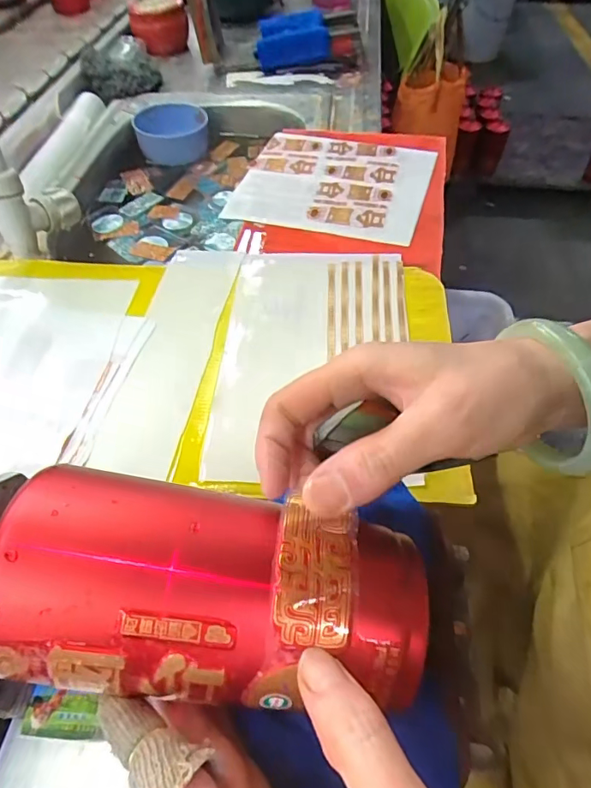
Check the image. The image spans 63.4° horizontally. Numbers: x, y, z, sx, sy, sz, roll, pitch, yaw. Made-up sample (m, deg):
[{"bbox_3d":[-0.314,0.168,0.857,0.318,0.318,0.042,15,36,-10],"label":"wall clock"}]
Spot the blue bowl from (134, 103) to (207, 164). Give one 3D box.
[{"bbox_3d":[-0.186,-0.405,0.739,0.108,0.045,0.097,-7,53,-3],"label":"blue bowl"}]

